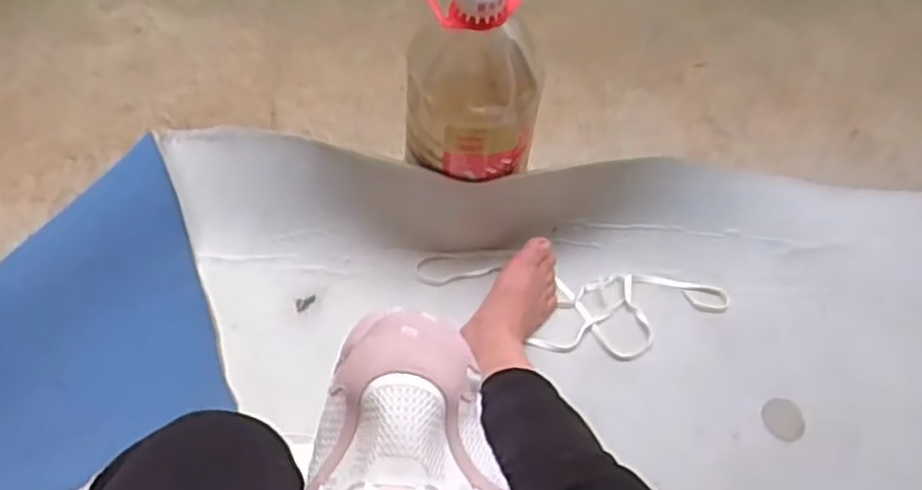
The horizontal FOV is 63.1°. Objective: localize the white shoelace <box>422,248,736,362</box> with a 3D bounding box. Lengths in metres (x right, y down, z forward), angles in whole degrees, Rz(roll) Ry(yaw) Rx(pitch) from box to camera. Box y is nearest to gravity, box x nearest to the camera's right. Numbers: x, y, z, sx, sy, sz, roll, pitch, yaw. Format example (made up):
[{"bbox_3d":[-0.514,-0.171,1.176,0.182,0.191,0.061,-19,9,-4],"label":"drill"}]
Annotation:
[{"bbox_3d":[0.135,0.072,0.908,0.377,0.016,0.125,4,56,-2],"label":"white shoelace"}]

